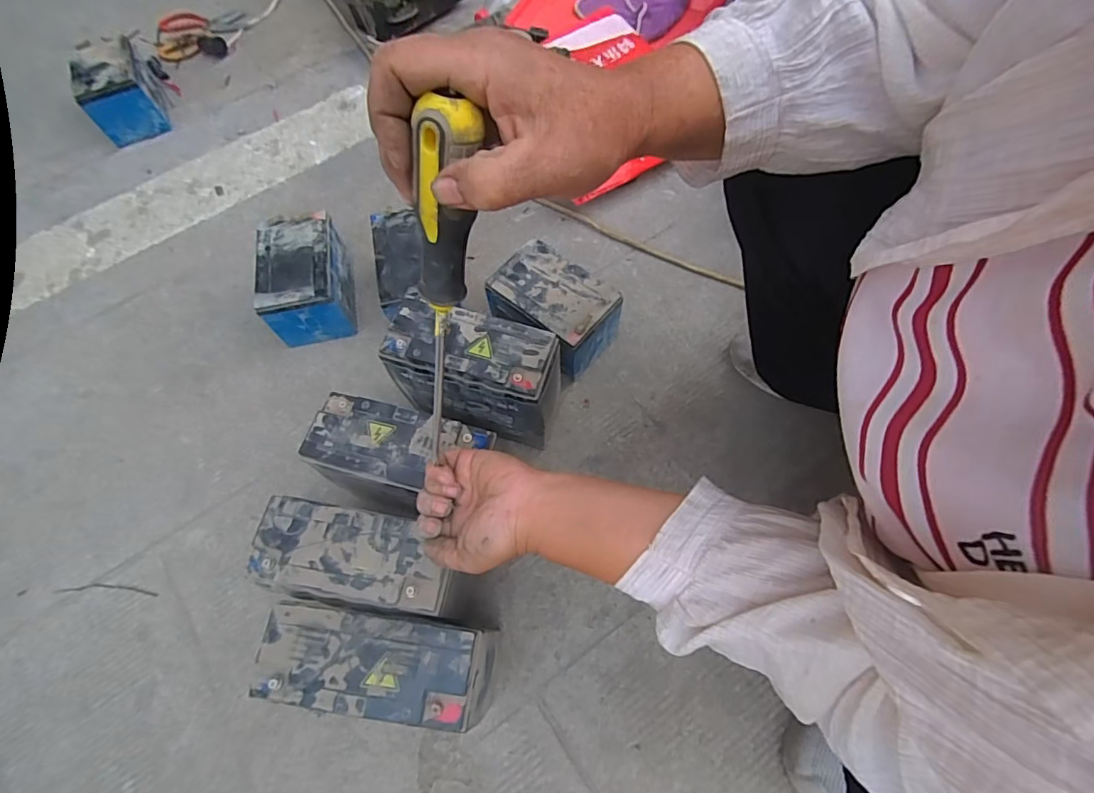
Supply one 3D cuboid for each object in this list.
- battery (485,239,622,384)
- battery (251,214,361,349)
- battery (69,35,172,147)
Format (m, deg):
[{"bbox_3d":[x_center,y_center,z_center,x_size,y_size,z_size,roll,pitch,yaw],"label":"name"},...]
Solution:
[{"bbox_3d":[0.010,-0.109,0.693,0.148,0.107,0.105,34,72,17],"label":"battery"},{"bbox_3d":[-0.332,-0.164,0.743,0.115,0.103,0.155,-12,65,-2],"label":"battery"},{"bbox_3d":[-0.771,-0.549,0.946,0.106,0.100,0.161,-25,67,-8],"label":"battery"}]

